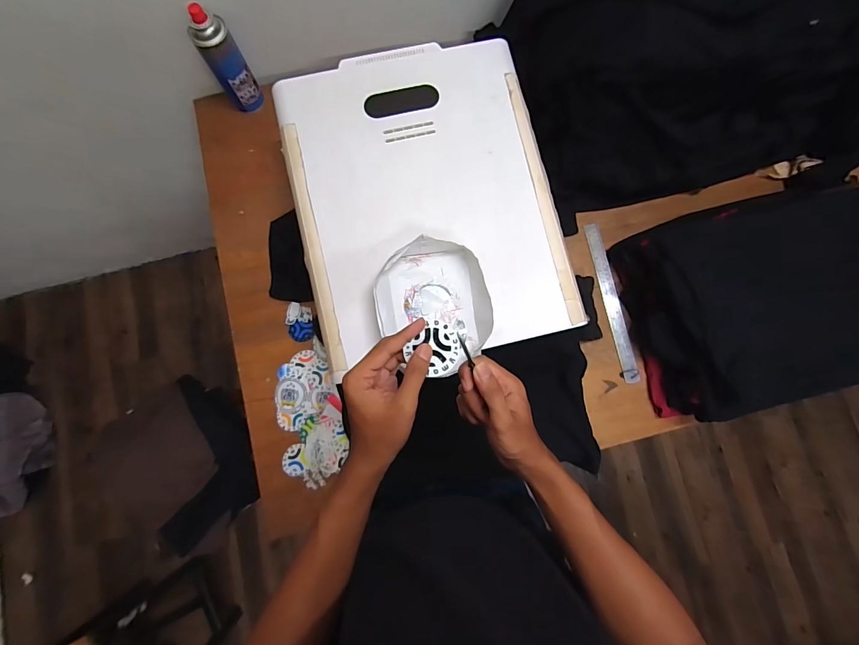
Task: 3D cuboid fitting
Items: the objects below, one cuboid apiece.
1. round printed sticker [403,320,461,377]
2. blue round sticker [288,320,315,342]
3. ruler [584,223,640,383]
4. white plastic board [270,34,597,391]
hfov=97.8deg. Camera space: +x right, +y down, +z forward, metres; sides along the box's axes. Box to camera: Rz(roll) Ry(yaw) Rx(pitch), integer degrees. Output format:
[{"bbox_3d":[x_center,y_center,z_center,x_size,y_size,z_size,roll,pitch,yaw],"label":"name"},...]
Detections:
[{"bbox_3d":[0.008,0.027,0.389,0.050,0.004,0.053,38,92,-3],"label":"round printed sticker"},{"bbox_3d":[-0.248,0.017,0.725,0.048,0.005,0.039,-2,83,-2],"label":"blue round sticker"},{"bbox_3d":[0.362,-0.043,0.746,0.032,0.007,0.320,-12,83,7],"label":"ruler"},{"bbox_3d":[-0.009,-0.201,0.597,0.399,0.020,0.500,-13,83,-4],"label":"white plastic board"}]

